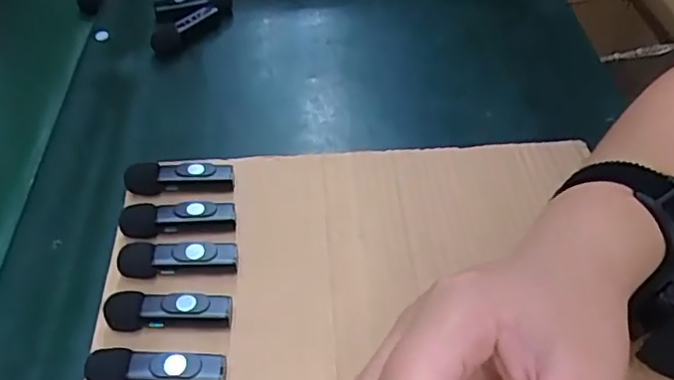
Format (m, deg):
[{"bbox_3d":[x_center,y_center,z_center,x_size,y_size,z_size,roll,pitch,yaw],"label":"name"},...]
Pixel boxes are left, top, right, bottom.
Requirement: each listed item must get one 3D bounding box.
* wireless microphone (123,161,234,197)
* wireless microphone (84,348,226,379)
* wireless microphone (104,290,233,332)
[{"bbox_3d":[-0.096,-0.007,0.360,0.063,0.018,0.015,-2,49,-3],"label":"wireless microphone"},{"bbox_3d":[-0.086,0.087,0.283,0.063,0.015,0.018,2,49,1],"label":"wireless microphone"},{"bbox_3d":[-0.086,0.062,0.305,0.062,0.017,0.018,-3,49,-3],"label":"wireless microphone"}]

